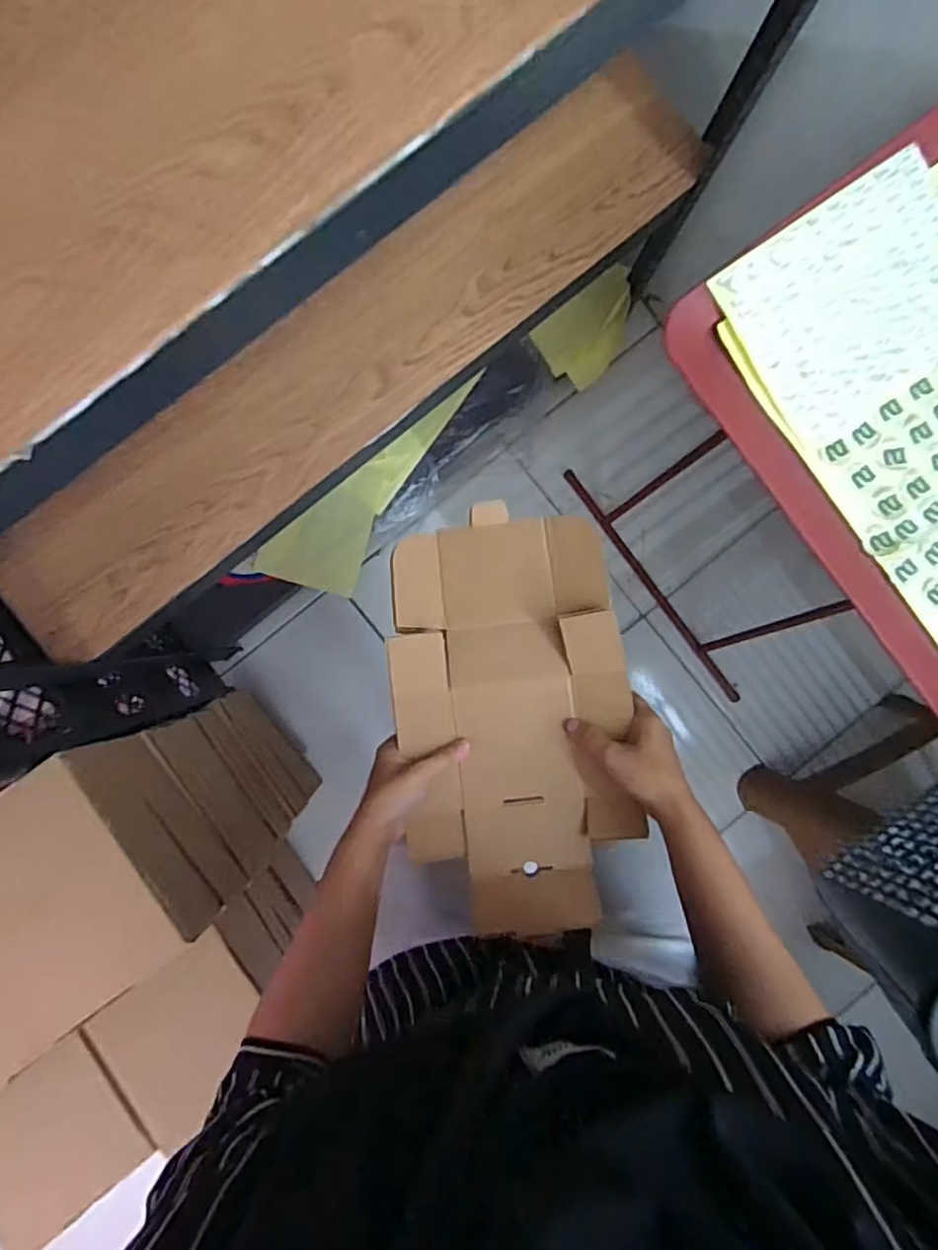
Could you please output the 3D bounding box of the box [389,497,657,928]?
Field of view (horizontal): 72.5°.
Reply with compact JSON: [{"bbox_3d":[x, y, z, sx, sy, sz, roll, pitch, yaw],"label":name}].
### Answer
[{"bbox_3d":[0.036,0.075,0.577,0.197,0.083,0.356,-6,90,-2],"label":"box"}]

